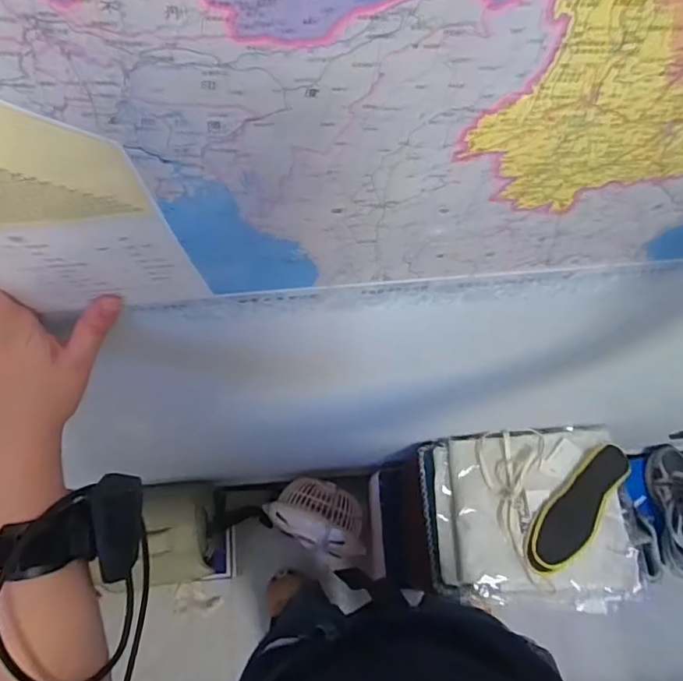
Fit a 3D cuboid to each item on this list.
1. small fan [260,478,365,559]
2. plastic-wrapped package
[{"bbox_3d":[-0.046,0.403,1.248,0.230,0.212,0.152,32,73,11],"label":"small fan"},{"bbox_3d":[0.323,0.289,0.911,0.308,0.039,0.269,0,71,0],"label":"plastic-wrapped package"}]

